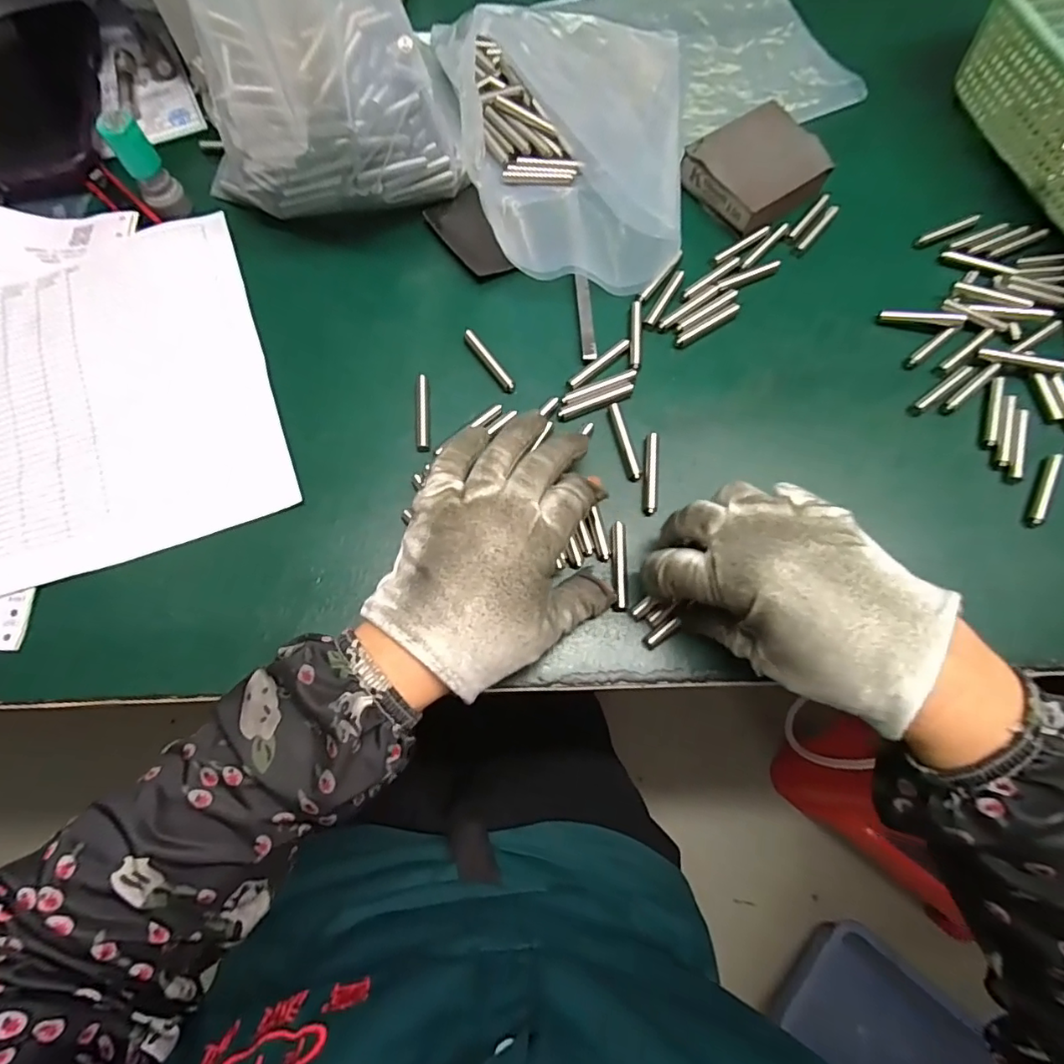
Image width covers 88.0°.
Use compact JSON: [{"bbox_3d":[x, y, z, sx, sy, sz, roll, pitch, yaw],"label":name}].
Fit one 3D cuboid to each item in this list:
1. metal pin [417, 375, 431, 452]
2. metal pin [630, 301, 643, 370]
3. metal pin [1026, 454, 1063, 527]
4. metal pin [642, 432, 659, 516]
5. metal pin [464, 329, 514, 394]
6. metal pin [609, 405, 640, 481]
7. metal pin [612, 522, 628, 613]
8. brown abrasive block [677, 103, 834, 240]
[{"bbox_3d":[-0.064,-0.071,0.327,0.007,0.006,0.049,-2,74,-2],"label":"metal pin"},{"bbox_3d":[0.066,-0.124,0.344,0.007,0.004,0.050,5,74,0],"label":"metal pin"},{"bbox_3d":[0.293,-0.025,0.314,0.006,0.008,0.048,27,75,6],"label":"metal pin"},{"bbox_3d":[0.068,-0.033,0.317,0.008,0.007,0.048,4,74,0],"label":"metal pin"},{"bbox_3d":[-0.026,-0.105,0.339,0.008,0.004,0.048,-34,77,-11],"label":"metal pin"},{"bbox_3d":[0.054,-0.053,0.322,0.007,0.007,0.048,-12,74,-5],"label":"metal pin"},{"bbox_3d":[0.048,0.018,0.298,0.008,0.006,0.049,3,74,-1],"label":"metal pin"},{"bbox_3d":[0.154,-0.247,0.373,0.082,0.020,0.073,-34,77,-11],"label":"brown abrasive block"}]

